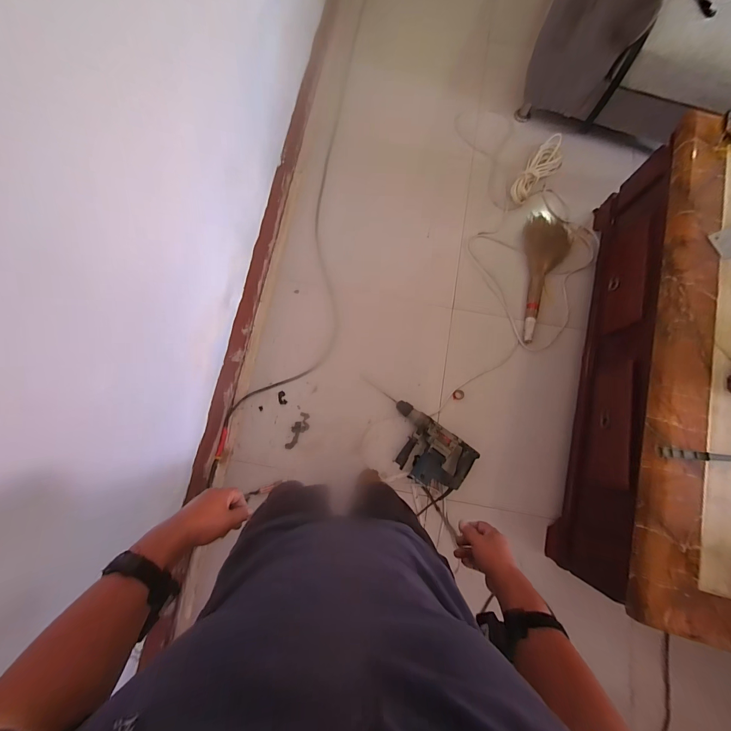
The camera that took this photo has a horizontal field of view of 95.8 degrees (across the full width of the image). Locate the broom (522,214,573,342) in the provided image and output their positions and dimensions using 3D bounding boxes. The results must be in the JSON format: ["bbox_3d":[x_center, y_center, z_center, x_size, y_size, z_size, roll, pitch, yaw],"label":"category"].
[{"bbox_3d":[0.773,-0.389,1.432,0.217,0.045,0.596,12,80,2],"label":"broom"}]

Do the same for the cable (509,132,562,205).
[{"bbox_3d":[0.806,-0.910,1.527,0.123,0.059,0.400,40,82,6],"label":"cable"}]

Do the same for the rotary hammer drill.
[{"bbox_3d":[0.181,0.290,1.276,0.459,0.087,0.223,36,82,6],"label":"rotary hammer drill"}]

